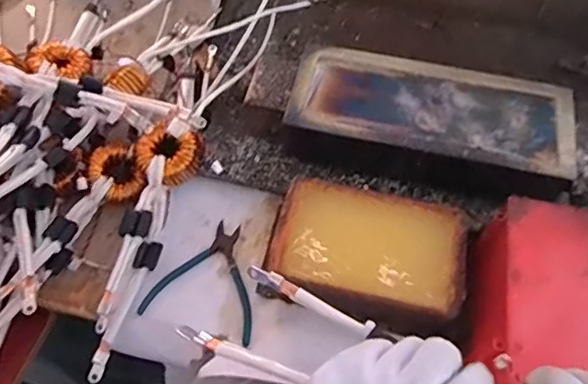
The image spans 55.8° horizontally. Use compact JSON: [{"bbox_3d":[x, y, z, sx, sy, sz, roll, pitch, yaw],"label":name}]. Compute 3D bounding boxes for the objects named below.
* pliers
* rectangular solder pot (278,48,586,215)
[{"bbox_3d":[-0.092,0.095,0.636,0.127,0.020,0.134,15,60,7],"label":"pliers"},{"bbox_3d":[0.167,-0.083,0.713,0.340,0.090,0.159,14,60,7],"label":"rectangular solder pot"}]

